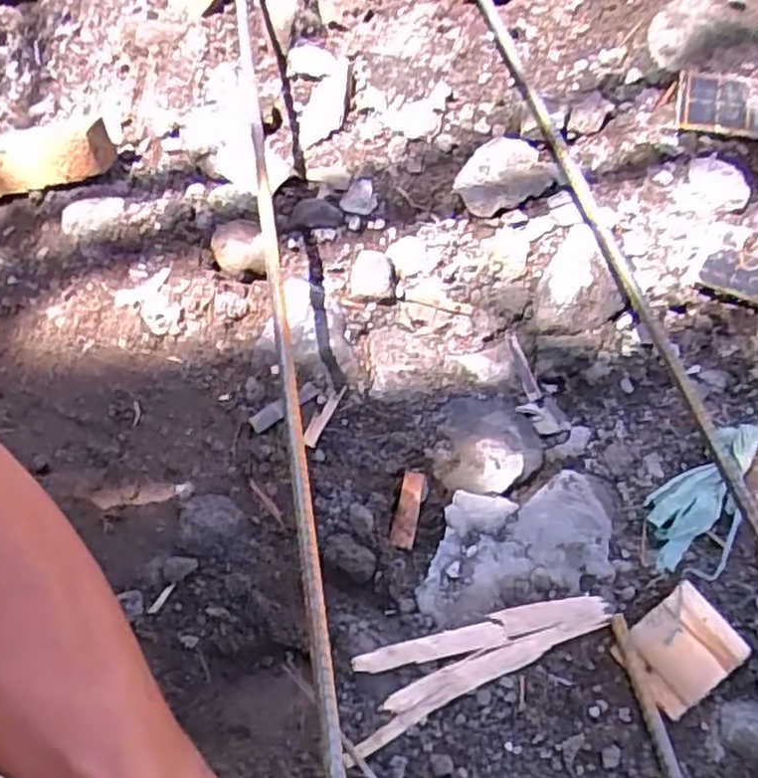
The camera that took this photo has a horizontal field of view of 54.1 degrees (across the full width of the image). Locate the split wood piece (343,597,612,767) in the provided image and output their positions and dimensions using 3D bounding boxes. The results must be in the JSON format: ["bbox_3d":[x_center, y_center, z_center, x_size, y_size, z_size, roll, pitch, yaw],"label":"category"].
[{"bbox_3d":[0.059,0.168,0.479,0.187,0.006,0.049,-22,63,-16],"label":"split wood piece"}]

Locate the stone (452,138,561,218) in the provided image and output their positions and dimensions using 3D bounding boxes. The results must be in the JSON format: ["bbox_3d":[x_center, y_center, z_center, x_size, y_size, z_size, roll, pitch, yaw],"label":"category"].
[{"bbox_3d":[0.107,-0.189,0.658,0.081,0.023,0.065,-20,63,-15],"label":"stone"}]

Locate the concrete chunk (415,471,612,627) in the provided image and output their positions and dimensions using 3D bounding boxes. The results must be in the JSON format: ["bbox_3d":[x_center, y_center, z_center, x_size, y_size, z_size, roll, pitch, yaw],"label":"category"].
[{"bbox_3d":[0.093,0.108,0.515,0.138,0.017,0.078,-11,60,-10],"label":"concrete chunk"}]

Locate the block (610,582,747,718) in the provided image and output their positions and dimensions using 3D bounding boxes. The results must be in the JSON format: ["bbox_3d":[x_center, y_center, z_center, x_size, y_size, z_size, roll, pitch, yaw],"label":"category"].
[{"bbox_3d":[0.196,0.167,0.480,0.071,0.015,0.056,-32,66,-20],"label":"block"}]

